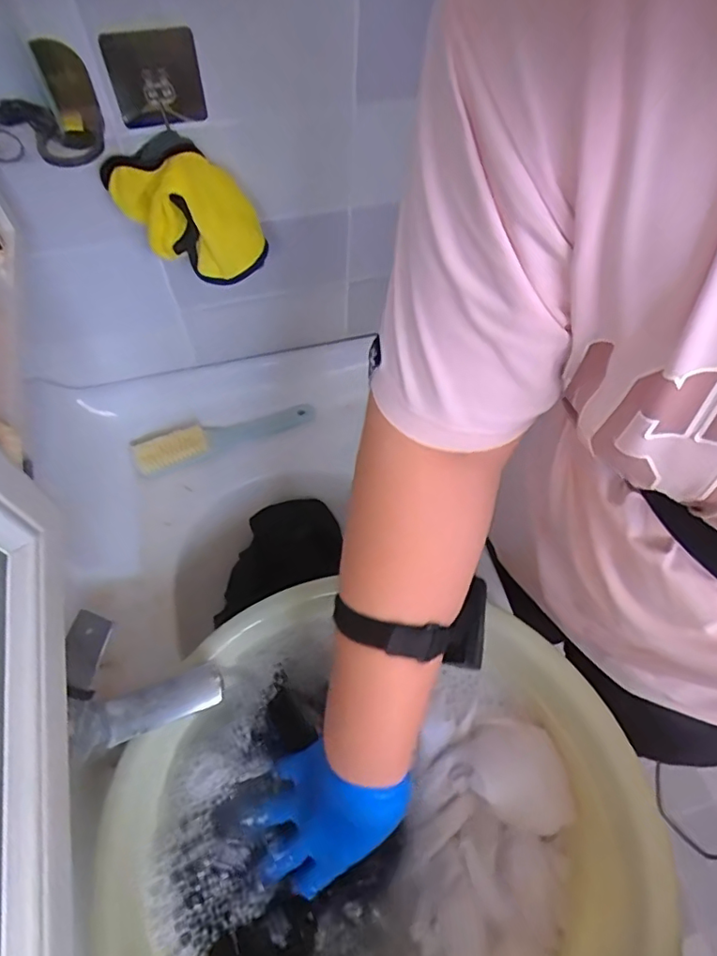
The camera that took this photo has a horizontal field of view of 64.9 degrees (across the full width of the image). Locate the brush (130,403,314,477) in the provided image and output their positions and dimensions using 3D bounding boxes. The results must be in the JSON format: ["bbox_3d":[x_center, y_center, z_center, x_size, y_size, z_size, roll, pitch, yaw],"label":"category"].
[{"bbox_3d":[-0.179,-0.061,0.766,0.240,0.027,0.061,-21,66,-13],"label":"brush"}]

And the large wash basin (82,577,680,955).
[{"bbox_3d":[0.005,0.276,0.442,0.443,0.124,0.401,-28,68,-16],"label":"large wash basin"}]

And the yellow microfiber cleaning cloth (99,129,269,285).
[{"bbox_3d":[-0.161,-0.250,0.535,0.139,0.101,0.068,-2,63,-4],"label":"yellow microfiber cleaning cloth"}]

